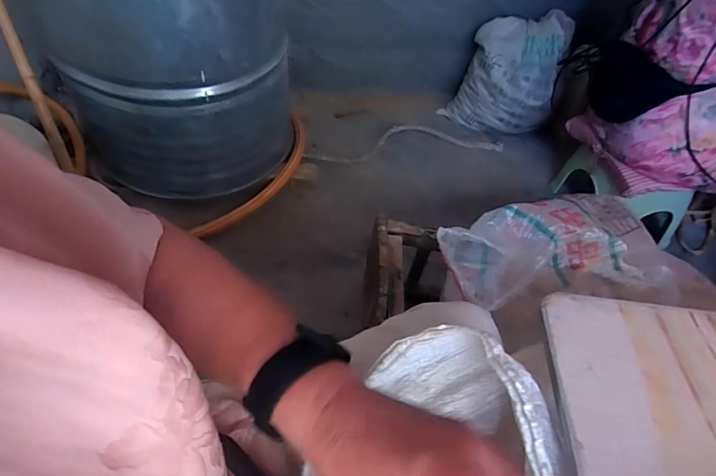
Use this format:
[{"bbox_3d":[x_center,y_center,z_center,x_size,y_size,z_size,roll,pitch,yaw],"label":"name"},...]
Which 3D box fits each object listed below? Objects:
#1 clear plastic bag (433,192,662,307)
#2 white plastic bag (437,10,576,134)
[{"bbox_3d":[0.273,0.018,0.630,0.342,0.102,0.145,-5,48,-10],"label":"clear plastic bag"},{"bbox_3d":[0.509,-0.563,1.495,0.339,0.335,0.266,17,48,11],"label":"white plastic bag"}]

